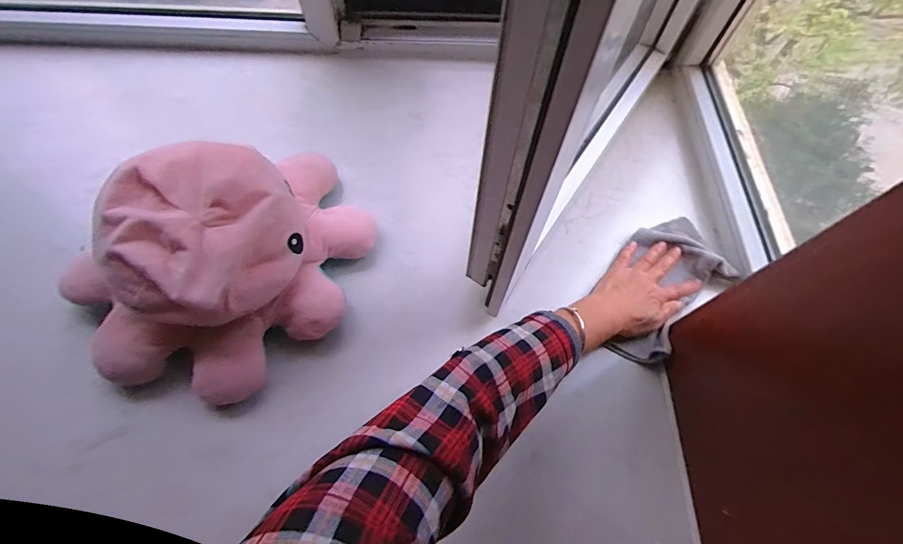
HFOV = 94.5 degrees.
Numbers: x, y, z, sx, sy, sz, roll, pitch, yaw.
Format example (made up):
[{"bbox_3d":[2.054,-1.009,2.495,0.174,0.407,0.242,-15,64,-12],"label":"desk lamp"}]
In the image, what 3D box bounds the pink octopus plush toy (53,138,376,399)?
[{"bbox_3d":[-0.251,-0.013,0.469,0.336,0.149,0.246,-40,71,-16],"label":"pink octopus plush toy"}]

